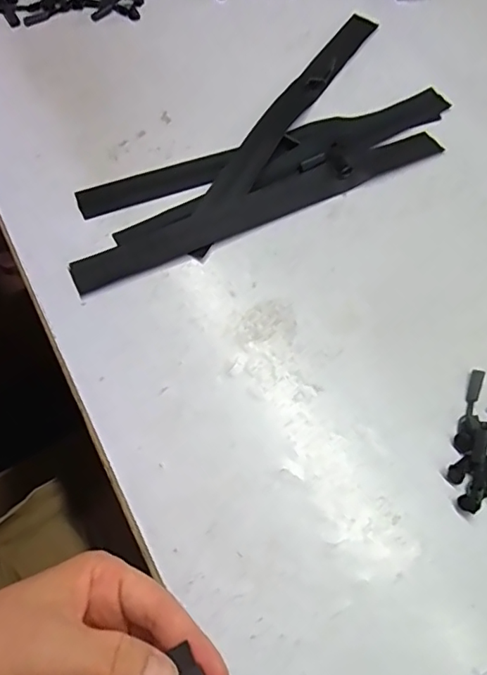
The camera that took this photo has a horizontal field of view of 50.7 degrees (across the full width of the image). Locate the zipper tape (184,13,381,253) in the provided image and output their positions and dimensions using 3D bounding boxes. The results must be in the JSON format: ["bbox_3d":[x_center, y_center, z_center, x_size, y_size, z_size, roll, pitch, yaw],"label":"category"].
[{"bbox_3d":[0.040,-0.210,0.487,0.034,0.006,0.348,29,67,10],"label":"zipper tape"}]

